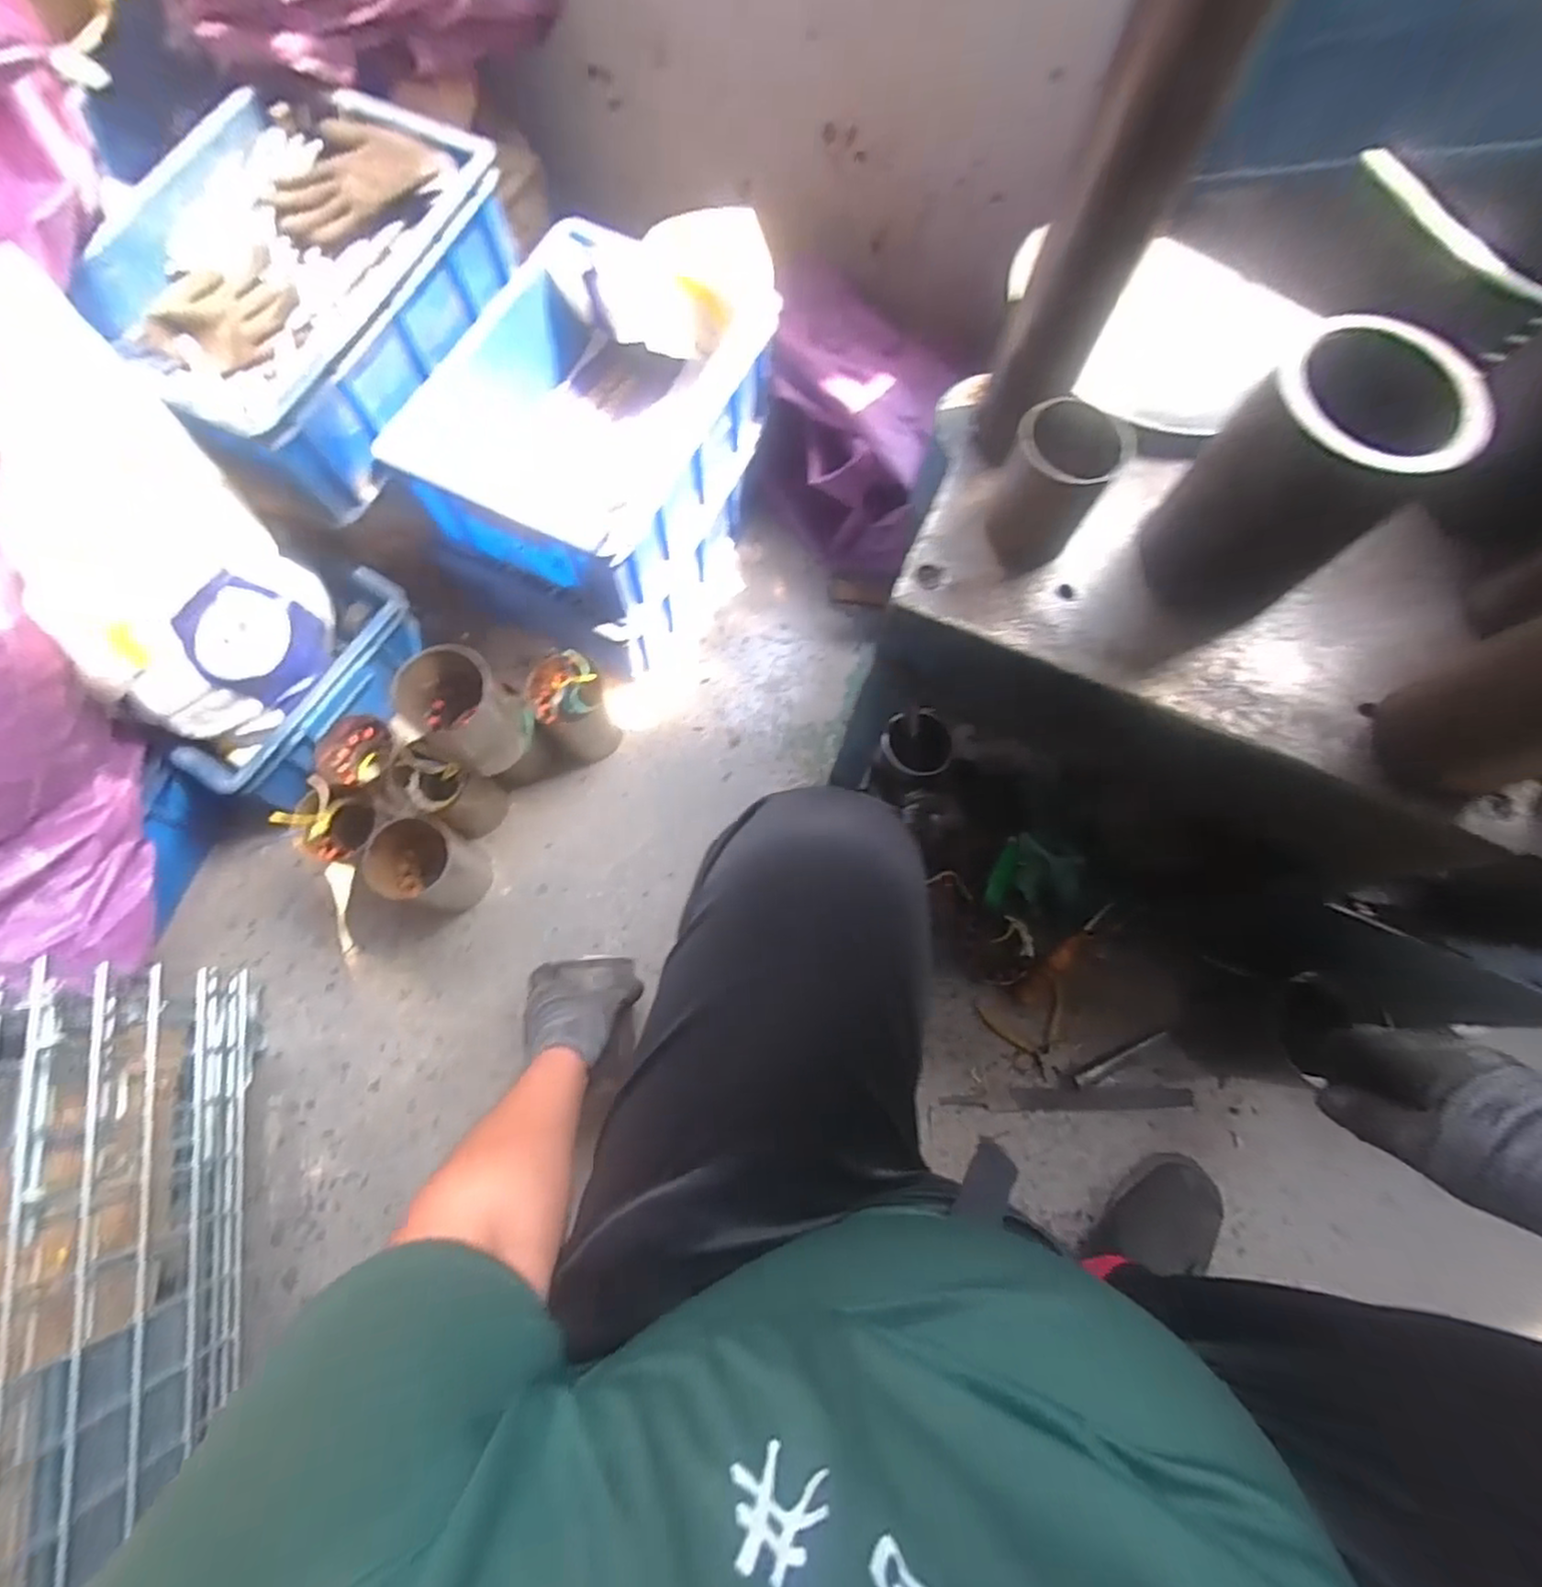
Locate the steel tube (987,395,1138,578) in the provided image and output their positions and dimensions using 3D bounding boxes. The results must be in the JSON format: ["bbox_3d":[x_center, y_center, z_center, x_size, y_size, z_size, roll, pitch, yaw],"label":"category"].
[{"bbox_3d":[0.196,-0.213,0.485,0.067,0.106,0.064,1,72,-2],"label":"steel tube"}]

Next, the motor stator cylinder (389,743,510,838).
[{"bbox_3d":[-0.393,0.002,0.844,0.098,0.114,0.078,31,74,7],"label":"motor stator cylinder"}]

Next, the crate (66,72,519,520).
[{"bbox_3d":[-0.504,-0.540,0.730,0.299,0.135,0.385,26,73,6],"label":"crate"}]

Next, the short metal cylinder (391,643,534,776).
[{"bbox_3d":[-0.334,-0.082,0.747,0.101,0.159,0.102,1,72,-2],"label":"short metal cylinder"}]

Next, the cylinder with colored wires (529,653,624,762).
[{"bbox_3d":[-0.245,-0.102,0.866,0.087,0.135,0.094,1,72,-2],"label":"cylinder with colored wires"}]

